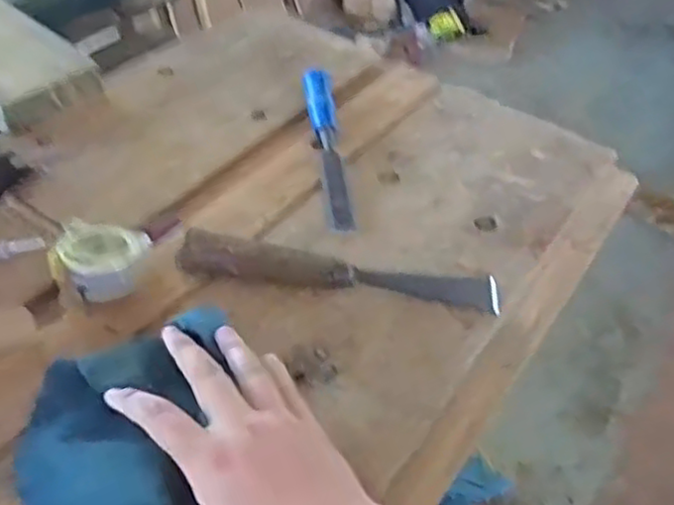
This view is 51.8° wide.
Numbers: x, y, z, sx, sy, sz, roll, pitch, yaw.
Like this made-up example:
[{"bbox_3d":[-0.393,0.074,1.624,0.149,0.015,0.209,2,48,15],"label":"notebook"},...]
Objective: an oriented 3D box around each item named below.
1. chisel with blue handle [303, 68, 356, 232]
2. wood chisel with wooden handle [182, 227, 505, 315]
[{"bbox_3d":[-0.010,-0.107,0.665,0.028,0.021,0.224,-1,46,-8],"label":"chisel with blue handle"},{"bbox_3d":[0.005,0.012,0.544,0.250,0.035,0.038,5,45,-2],"label":"wood chisel with wooden handle"}]

